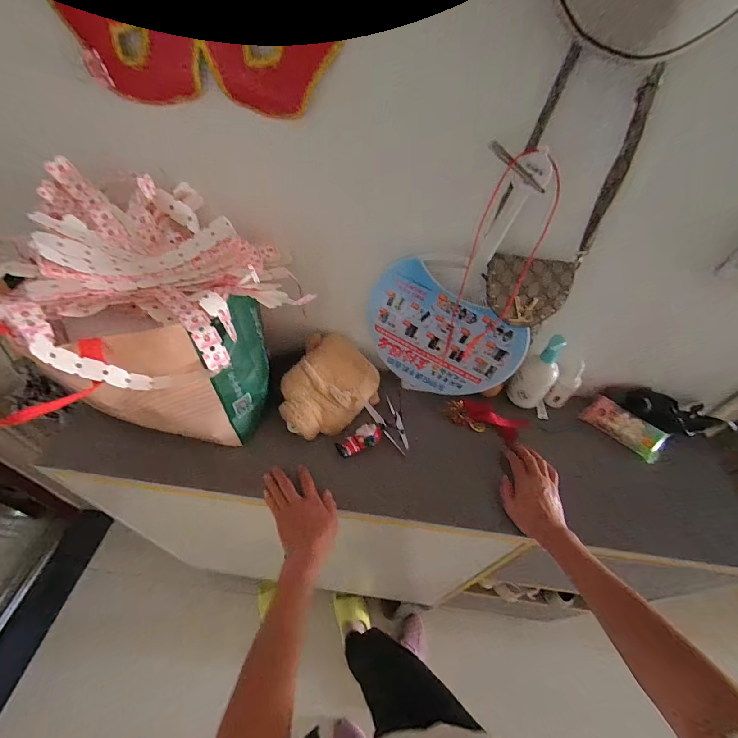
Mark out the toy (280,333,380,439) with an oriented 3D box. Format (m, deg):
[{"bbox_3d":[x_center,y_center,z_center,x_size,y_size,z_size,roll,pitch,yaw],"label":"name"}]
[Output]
[{"bbox_3d":[-0.078,0.026,0.635,0.153,0.077,0.199,38,56,25],"label":"toy"}]

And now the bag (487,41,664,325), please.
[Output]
[{"bbox_3d":[0.229,-0.184,0.415,0.131,0.269,0.068,7,49,0],"label":"bag"}]

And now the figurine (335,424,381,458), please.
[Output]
[{"bbox_3d":[-0.016,0.124,0.593,0.076,0.025,0.039,-21,54,-22],"label":"figurine"}]

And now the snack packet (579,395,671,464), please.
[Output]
[{"bbox_3d":[0.483,0.109,0.649,0.058,0.032,0.133,-35,60,-30],"label":"snack packet"}]

